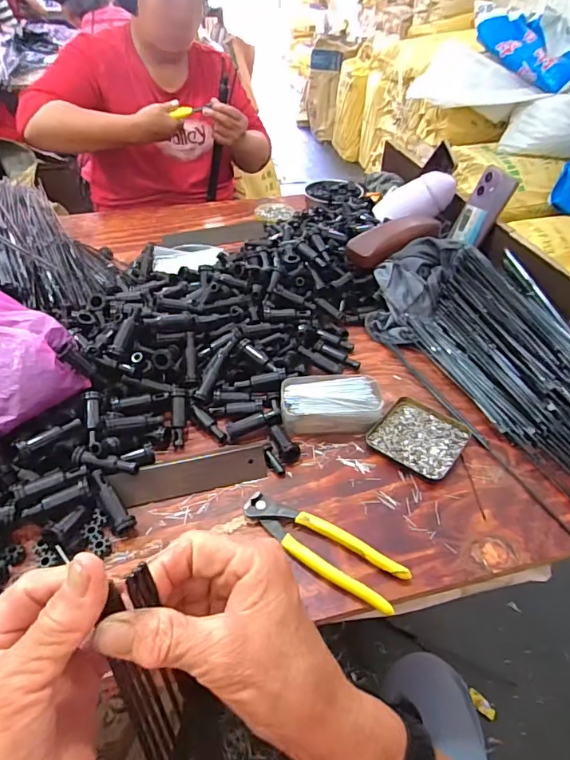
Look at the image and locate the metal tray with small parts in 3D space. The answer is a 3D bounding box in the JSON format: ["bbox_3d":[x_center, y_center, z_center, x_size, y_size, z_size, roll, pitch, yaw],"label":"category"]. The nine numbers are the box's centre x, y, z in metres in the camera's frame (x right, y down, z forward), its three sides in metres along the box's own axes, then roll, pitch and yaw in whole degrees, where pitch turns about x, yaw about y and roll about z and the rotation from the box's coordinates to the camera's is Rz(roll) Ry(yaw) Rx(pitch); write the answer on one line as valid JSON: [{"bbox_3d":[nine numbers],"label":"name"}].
[{"bbox_3d":[0.157,0.066,0.562,0.096,0.010,0.093,30,50,27],"label":"metal tray with small parts"}]

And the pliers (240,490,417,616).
[{"bbox_3d":[0.033,0.159,0.460,0.166,0.016,0.045,25,48,23],"label":"pliers"}]

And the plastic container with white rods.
[{"bbox_3d":[0.055,0.028,0.582,0.119,0.035,0.072,-3,43,-4],"label":"plastic container with white rods"}]

